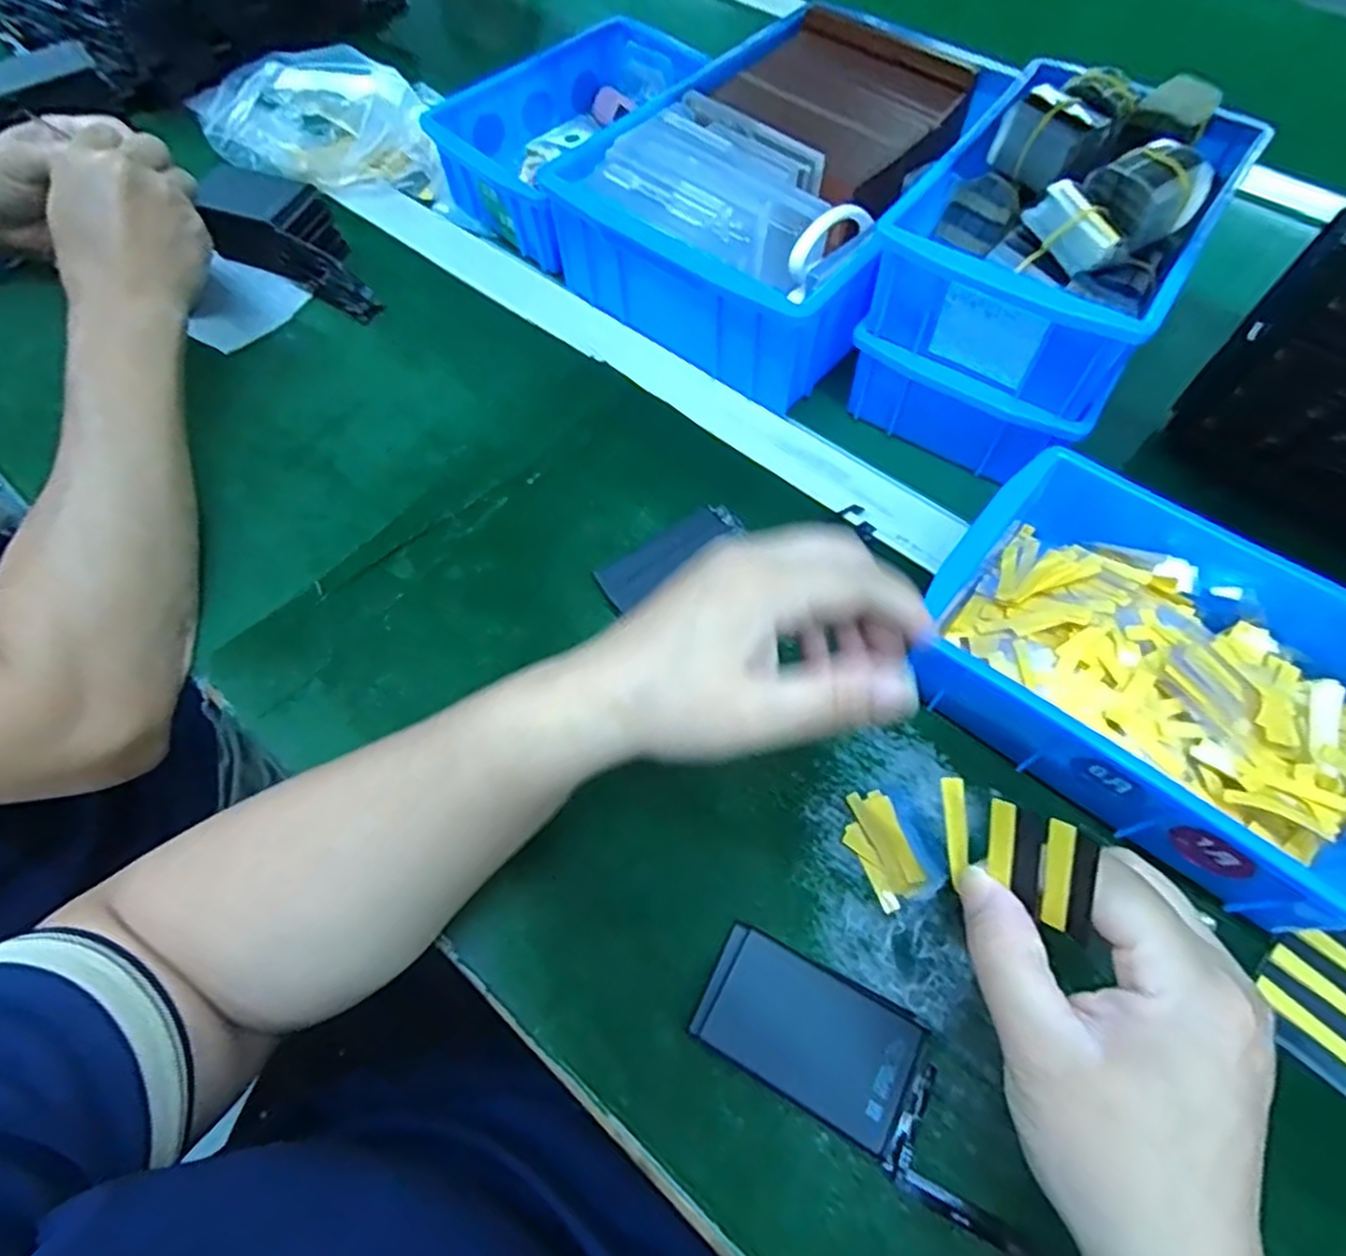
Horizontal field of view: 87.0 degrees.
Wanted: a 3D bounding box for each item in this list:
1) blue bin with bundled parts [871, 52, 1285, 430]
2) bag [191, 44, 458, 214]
[{"bbox_3d":[0.206,-0.216,0.371,0.127,0.072,0.191,33,67,16],"label":"blue bin with bundled parts"},{"bbox_3d":[-0.257,-0.380,0.537,0.184,0.063,0.086,20,64,10],"label":"bag"}]

